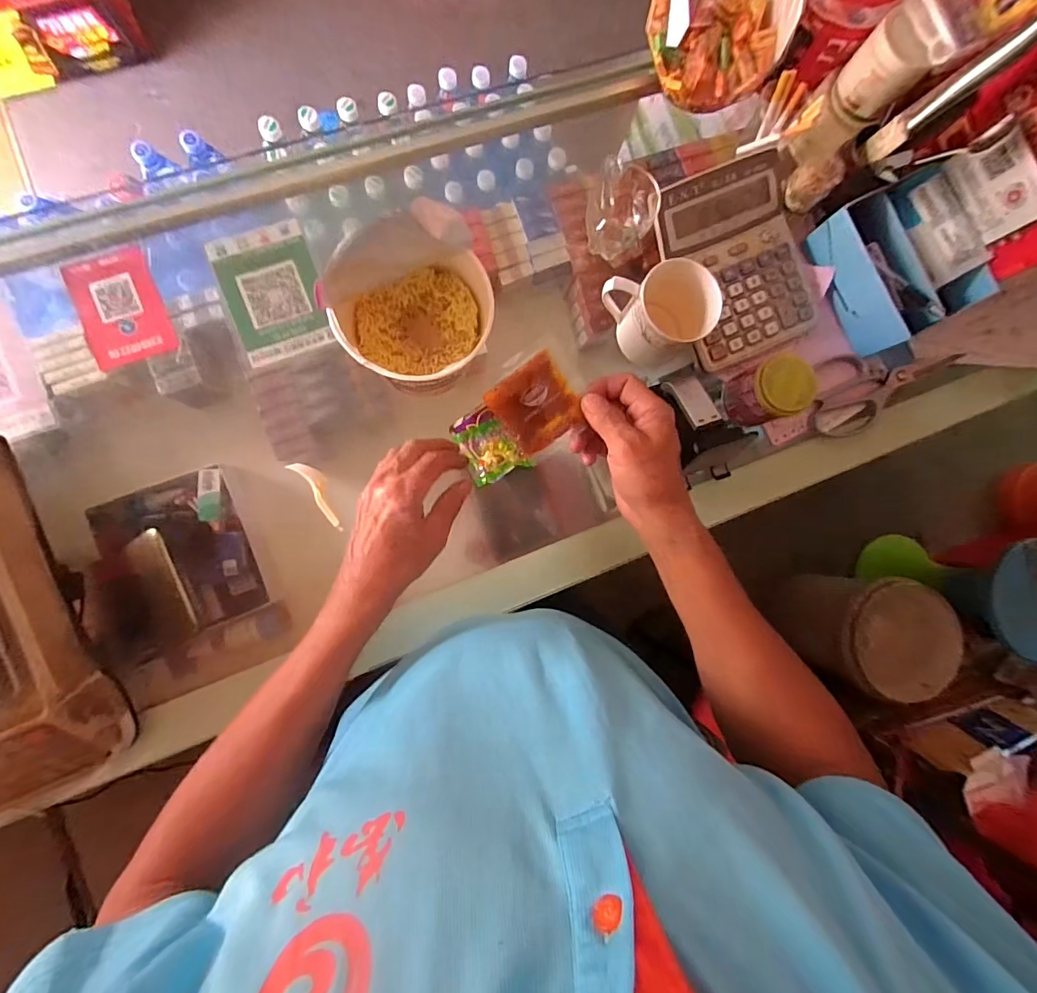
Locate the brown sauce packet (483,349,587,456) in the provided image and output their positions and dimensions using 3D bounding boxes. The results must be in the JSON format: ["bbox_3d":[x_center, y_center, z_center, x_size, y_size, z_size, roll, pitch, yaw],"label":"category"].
[{"bbox_3d":[0.016,-0.078,0.408,0.064,0.006,0.066,-35,102,9],"label":"brown sauce packet"}]

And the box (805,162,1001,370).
[{"bbox_3d":[0.423,-0.247,0.525,0.116,0.070,0.178,-29,90,-8],"label":"box"}]

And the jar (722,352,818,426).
[{"bbox_3d":[0.263,-0.111,0.508,0.052,0.088,0.061,-25,90,-8],"label":"jar"}]

